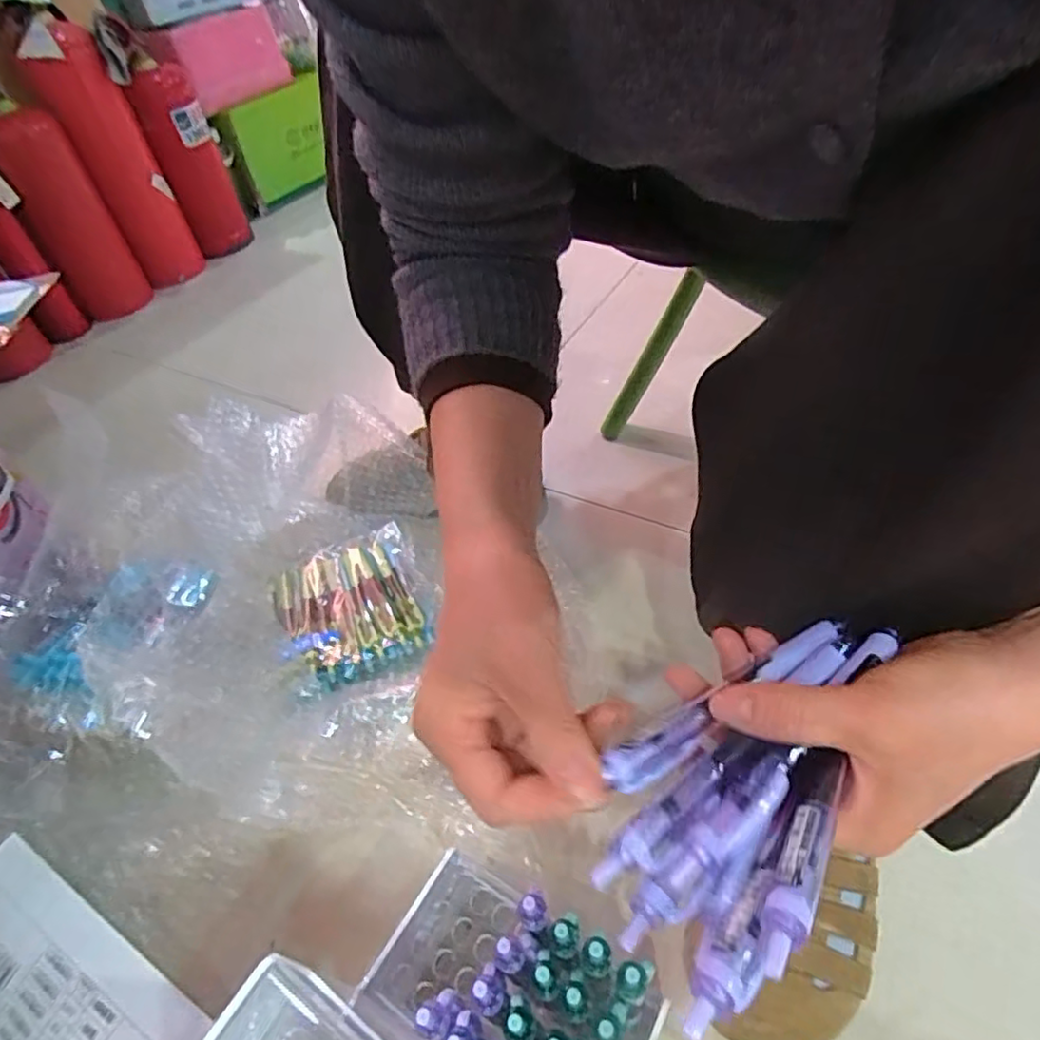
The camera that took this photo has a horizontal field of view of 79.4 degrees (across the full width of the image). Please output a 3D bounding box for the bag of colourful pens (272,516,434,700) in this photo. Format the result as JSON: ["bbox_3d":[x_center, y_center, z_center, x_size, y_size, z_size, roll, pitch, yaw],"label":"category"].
[{"bbox_3d":[-0.156,0.070,0.571,0.125,0.042,0.161,-23,48,-12],"label":"bag of colourful pens"}]

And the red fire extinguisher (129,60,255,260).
[{"bbox_3d":[-0.638,-0.698,1.238,0.111,0.308,0.151,-18,47,-12],"label":"red fire extinguisher"}]

